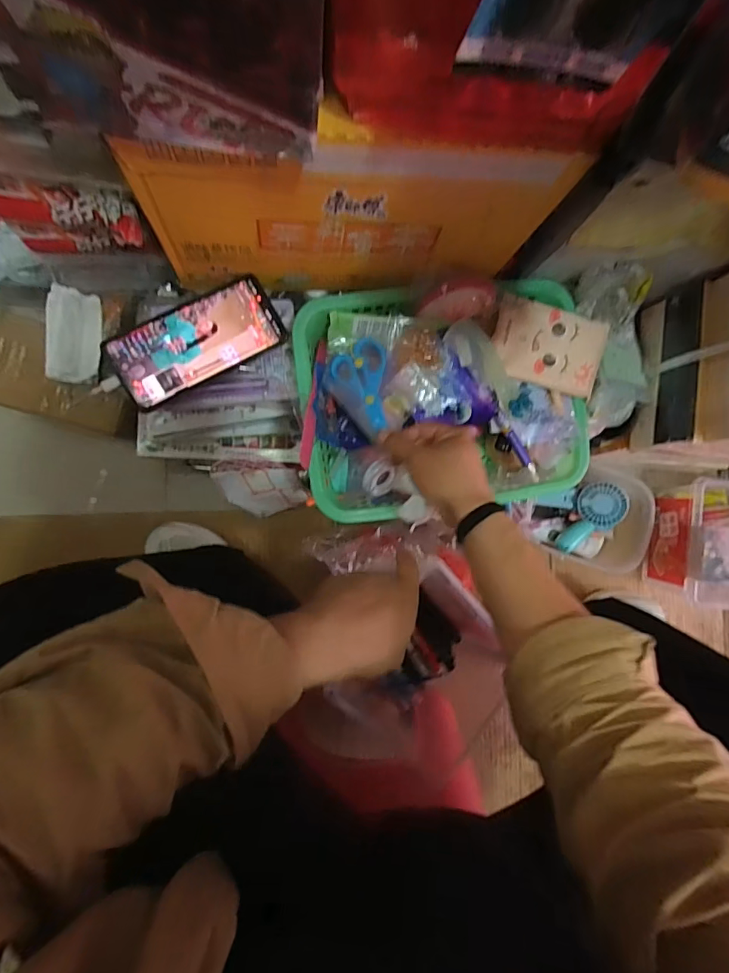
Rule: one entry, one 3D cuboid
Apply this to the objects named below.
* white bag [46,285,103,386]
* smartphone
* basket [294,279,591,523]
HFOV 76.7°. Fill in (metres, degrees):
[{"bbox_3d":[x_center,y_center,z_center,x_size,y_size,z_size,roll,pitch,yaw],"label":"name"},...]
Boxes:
[{"bbox_3d":[-0.291,-0.150,0.462,0.046,0.013,0.096,3,81,-41],"label":"white bag"},{"bbox_3d":[-0.165,-0.146,0.461,0.166,0.013,0.077,-30,96,-12],"label":"smartphone"},{"bbox_3d":[0.088,-0.095,0.503,0.304,0.068,0.231,-7,90,-9],"label":"basket"}]

